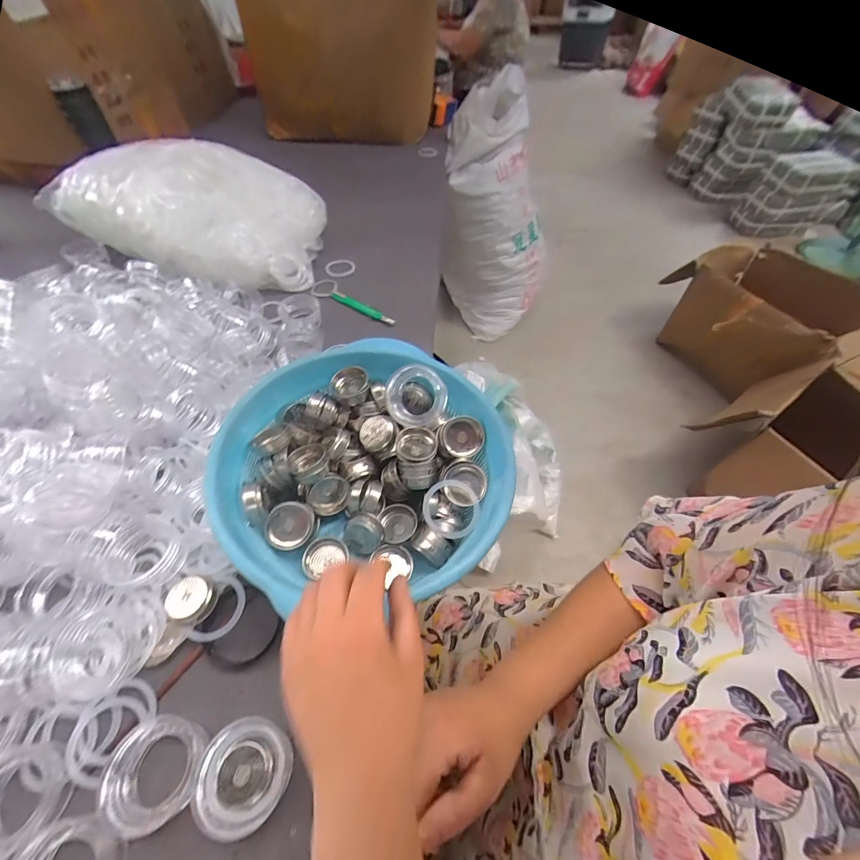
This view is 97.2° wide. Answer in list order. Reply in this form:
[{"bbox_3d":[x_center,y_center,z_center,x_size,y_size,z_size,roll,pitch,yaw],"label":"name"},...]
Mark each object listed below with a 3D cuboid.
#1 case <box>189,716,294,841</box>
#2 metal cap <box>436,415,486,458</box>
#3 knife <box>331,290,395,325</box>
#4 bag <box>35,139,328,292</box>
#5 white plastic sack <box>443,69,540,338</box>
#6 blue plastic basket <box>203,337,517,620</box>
[{"bbox_3d":[-0.146,0.277,0.307,0.067,0.041,0.068,22,56,15],"label":"case"},{"bbox_3d":[0.035,0.008,0.424,0.050,0.013,0.045,-28,84,4],"label":"metal cap"},{"bbox_3d":[-0.122,-0.221,0.682,0.145,0.014,0.019,31,59,20],"label":"knife"},{"bbox_3d":[-0.463,-0.424,0.723,0.491,0.155,0.231,12,55,8],"label":"bag"},{"bbox_3d":[0.278,-0.807,1.482,0.381,0.768,0.415,16,55,10],"label":"white plastic sack"},{"bbox_3d":[-0.061,0.050,0.403,0.269,0.107,0.280,-9,54,-7],"label":"blue plastic basket"}]

